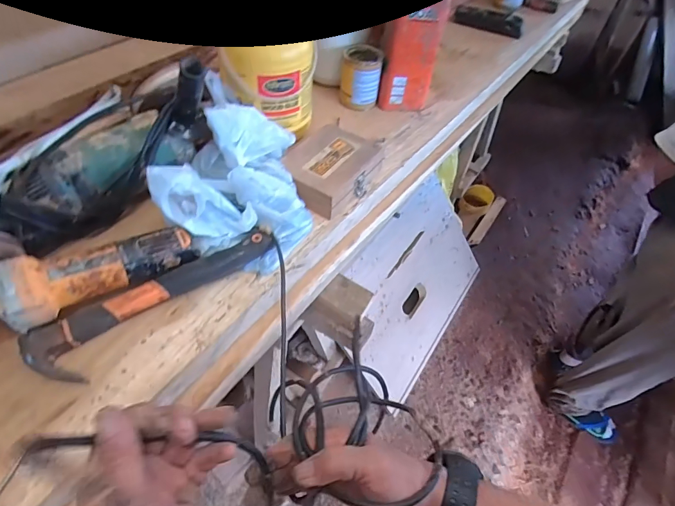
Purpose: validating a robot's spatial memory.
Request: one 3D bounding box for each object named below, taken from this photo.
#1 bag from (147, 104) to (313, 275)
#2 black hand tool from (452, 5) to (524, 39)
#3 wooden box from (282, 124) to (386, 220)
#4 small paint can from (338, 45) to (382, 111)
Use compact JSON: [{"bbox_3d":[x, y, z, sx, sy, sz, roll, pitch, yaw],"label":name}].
[{"bbox_3d":[-0.136,-0.107,0.596,0.199,0.128,0.230,13,53,4],"label":"bag"},{"bbox_3d":[0.432,-0.670,1.138,0.199,0.050,0.040,22,55,11],"label":"black hand tool"},{"bbox_3d":[-0.014,-0.147,0.676,0.133,0.047,0.171,32,57,18],"label":"wooden box"},{"bbox_3d":[0.049,-0.369,0.839,0.078,0.107,0.073,2,53,-3],"label":"small paint can"}]

